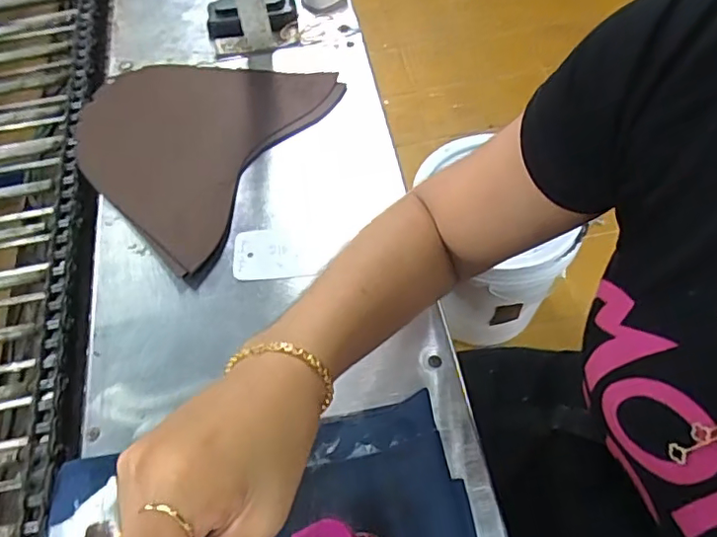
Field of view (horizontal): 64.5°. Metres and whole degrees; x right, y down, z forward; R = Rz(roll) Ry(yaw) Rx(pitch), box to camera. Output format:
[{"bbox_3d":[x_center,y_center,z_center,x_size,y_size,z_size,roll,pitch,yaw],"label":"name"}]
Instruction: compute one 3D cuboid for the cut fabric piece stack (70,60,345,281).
[{"bbox_3d":[-0.189,-0.149,0.603,0.242,0.025,0.264,25,63,17],"label":"cut fabric piece stack"}]

